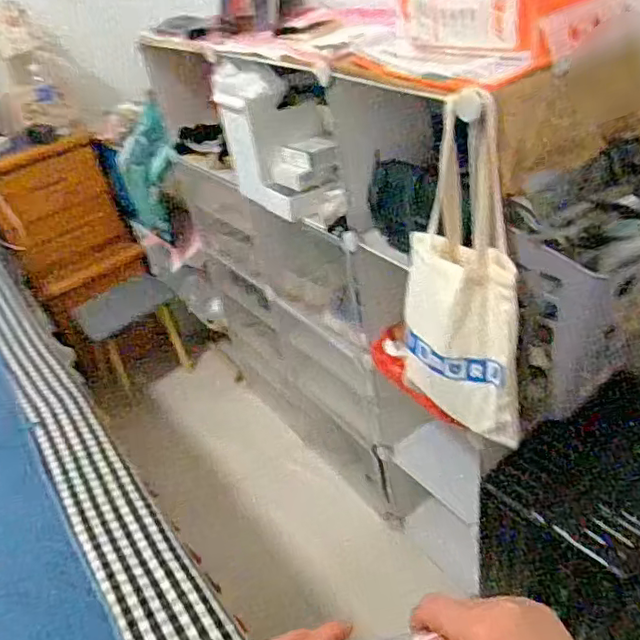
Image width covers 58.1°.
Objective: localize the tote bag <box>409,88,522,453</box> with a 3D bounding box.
[{"bbox_3d":[0.193,-0.055,0.815,0.176,0.492,0.064,11,26,38],"label":"tote bag"}]

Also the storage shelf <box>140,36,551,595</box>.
[{"bbox_3d":[0.042,-0.027,1.413,0.336,1.200,1.381,-24,39,-27],"label":"storage shelf"}]

